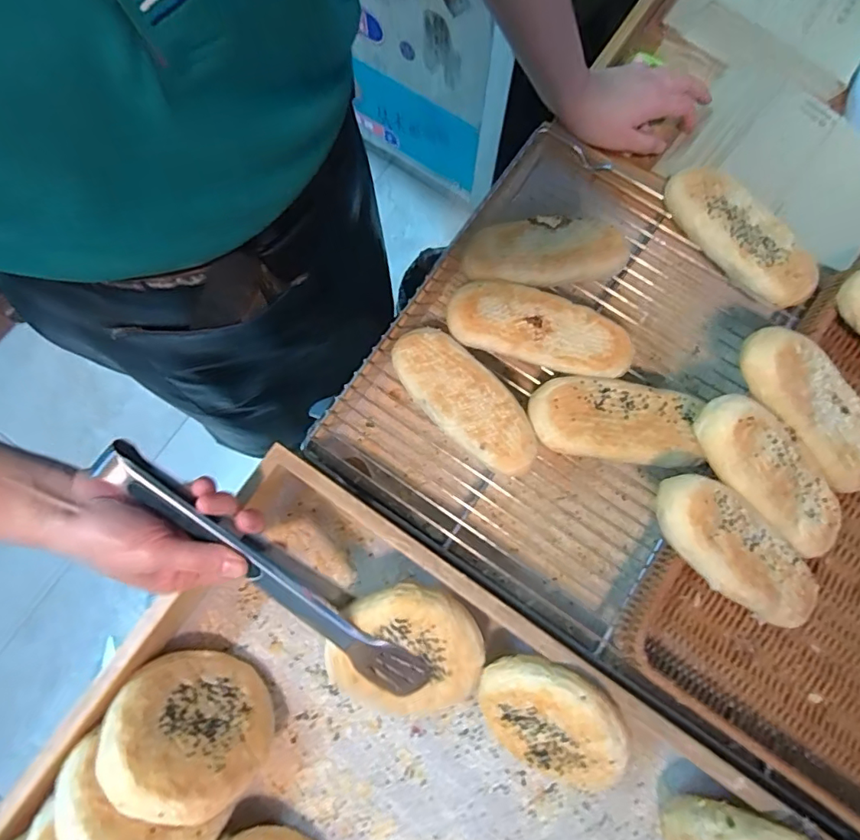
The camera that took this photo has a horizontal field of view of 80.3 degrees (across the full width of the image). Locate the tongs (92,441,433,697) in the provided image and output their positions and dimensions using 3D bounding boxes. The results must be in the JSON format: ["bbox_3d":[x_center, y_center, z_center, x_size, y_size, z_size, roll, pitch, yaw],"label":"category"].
[{"bbox_3d":[-0.106,0.114,0.359,0.277,0.028,0.034,45,81,-17],"label":"tongs"}]

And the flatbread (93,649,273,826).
[{"bbox_3d":[-0.178,0.231,0.382,0.111,0.109,0.021,34,115,2],"label":"flatbread"}]

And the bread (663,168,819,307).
[{"bbox_3d":[0.275,-0.165,0.455,0.056,0.028,0.152,-34,80,-6],"label":"bread"}]

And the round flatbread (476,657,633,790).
[{"bbox_3d":[0.086,0.225,0.376,0.107,0.025,0.096,21,120,22],"label":"round flatbread"}]

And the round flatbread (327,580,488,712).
[{"bbox_3d":[-0.016,0.179,0.387,0.115,0.016,0.108,0,110,-1],"label":"round flatbread"}]

